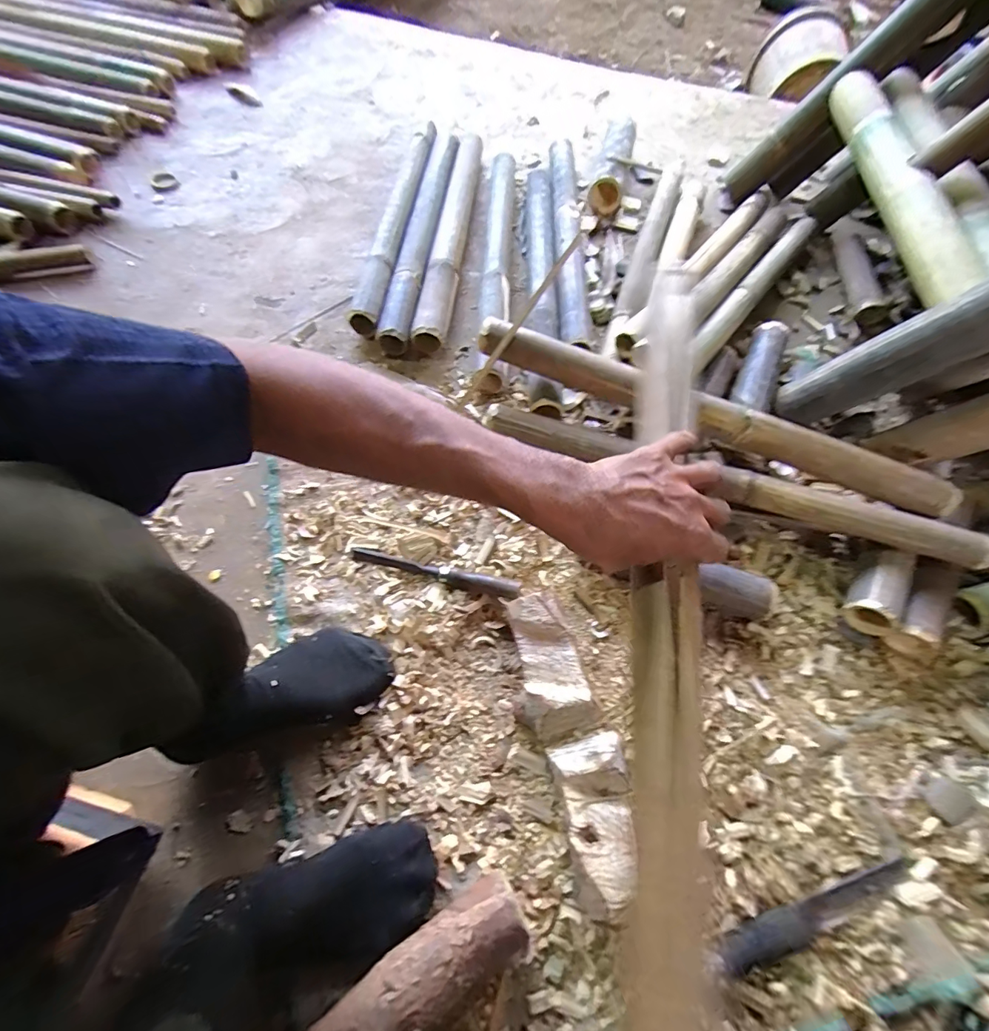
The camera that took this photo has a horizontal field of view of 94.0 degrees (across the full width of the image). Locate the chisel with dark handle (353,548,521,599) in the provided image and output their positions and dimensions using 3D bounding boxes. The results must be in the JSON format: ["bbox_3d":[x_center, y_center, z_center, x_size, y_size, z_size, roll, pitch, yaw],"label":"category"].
[{"bbox_3d":[-0.081,0.076,0.624,0.232,0.022,0.026,13,66,5],"label":"chisel with dark handle"}]

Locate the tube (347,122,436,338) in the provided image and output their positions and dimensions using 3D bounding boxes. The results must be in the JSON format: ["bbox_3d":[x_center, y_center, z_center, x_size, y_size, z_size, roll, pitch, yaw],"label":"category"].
[{"bbox_3d":[-0.189,-0.604,0.937,0.052,0.054,0.643,8,66,3],"label":"tube"}]

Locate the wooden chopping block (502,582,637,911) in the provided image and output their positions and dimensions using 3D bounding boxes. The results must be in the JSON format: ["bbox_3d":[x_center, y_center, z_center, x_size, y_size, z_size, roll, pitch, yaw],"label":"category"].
[{"bbox_3d":[0.085,0.251,0.532,0.091,0.058,0.320,-17,67,-8],"label":"wooden chopping block"}]

